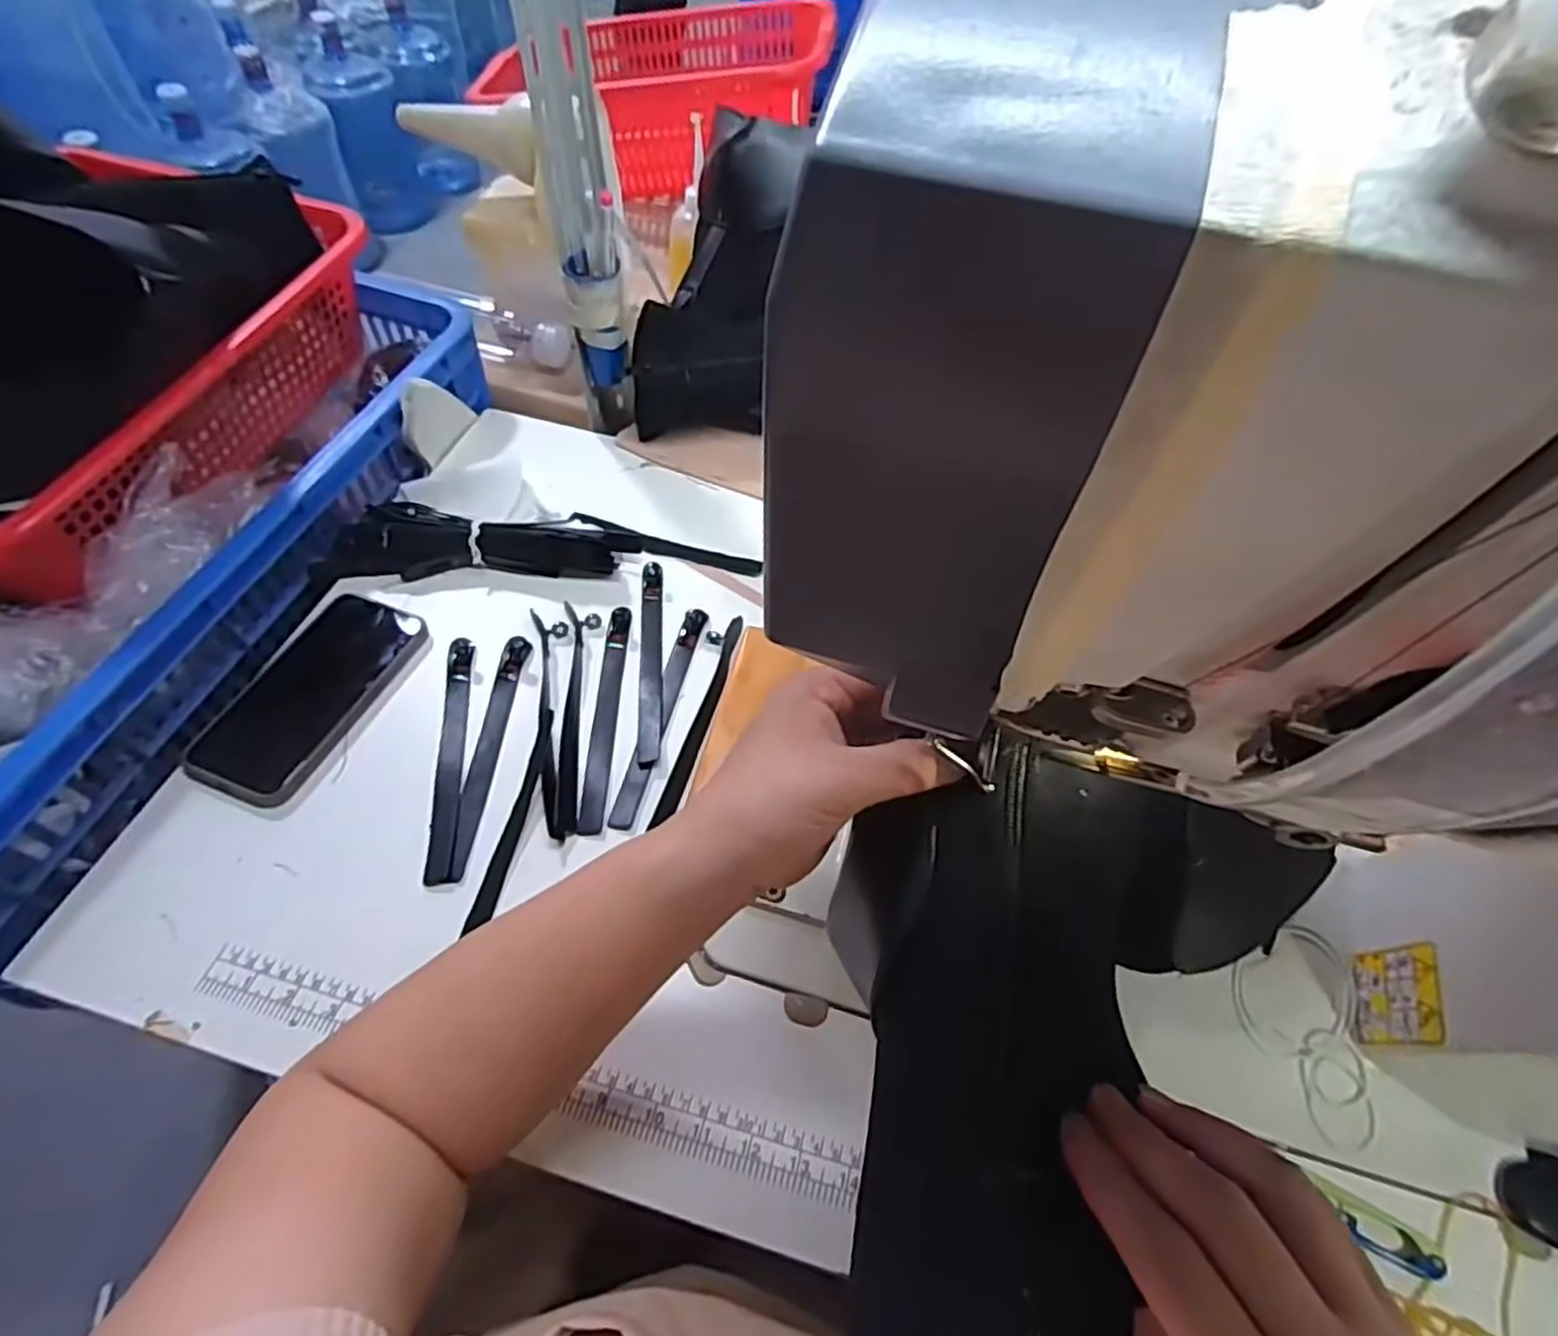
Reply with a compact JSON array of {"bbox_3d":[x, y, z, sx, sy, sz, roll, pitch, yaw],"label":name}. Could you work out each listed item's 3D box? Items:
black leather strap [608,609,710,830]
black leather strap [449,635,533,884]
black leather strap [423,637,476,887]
[{"bbox_3d":[-0.082,0.028,0.531,0.017,0.004,0.184,14,54,3],"label":"black leather strap"},{"bbox_3d":[-0.194,0.053,0.501,0.020,0.010,0.177,5,55,0],"label":"black leather strap"},{"bbox_3d":[-0.216,0.054,0.498,0.018,0.011,0.180,-5,56,-7],"label":"black leather strap"}]

